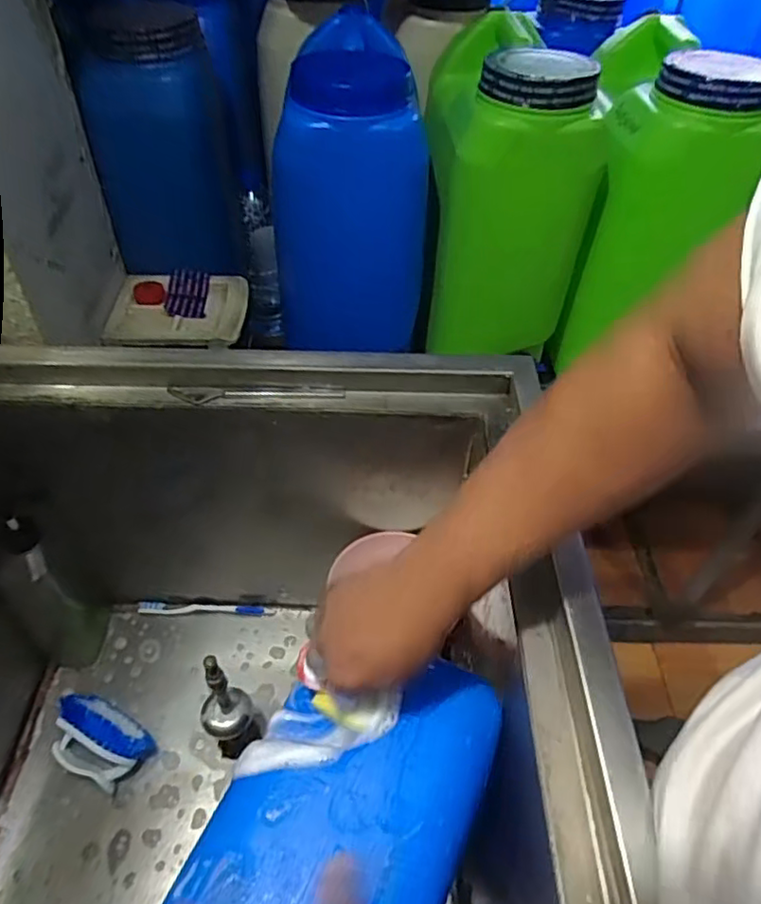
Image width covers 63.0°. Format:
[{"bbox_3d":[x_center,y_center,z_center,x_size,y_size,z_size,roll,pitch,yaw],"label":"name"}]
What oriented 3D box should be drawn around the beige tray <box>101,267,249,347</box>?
[{"bbox_3d":[-0.259,-0.188,0.809,0.163,0.021,0.157,4,48,0],"label":"beige tray"}]

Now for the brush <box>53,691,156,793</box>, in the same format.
[{"bbox_3d":[-0.328,0.341,0.731,0.124,0.059,0.077,25,51,19],"label":"brush"}]

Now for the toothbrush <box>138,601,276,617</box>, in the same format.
[{"bbox_3d":[-0.243,0.220,0.866,0.187,0.010,0.015,3,48,-1],"label":"toothbrush"}]

